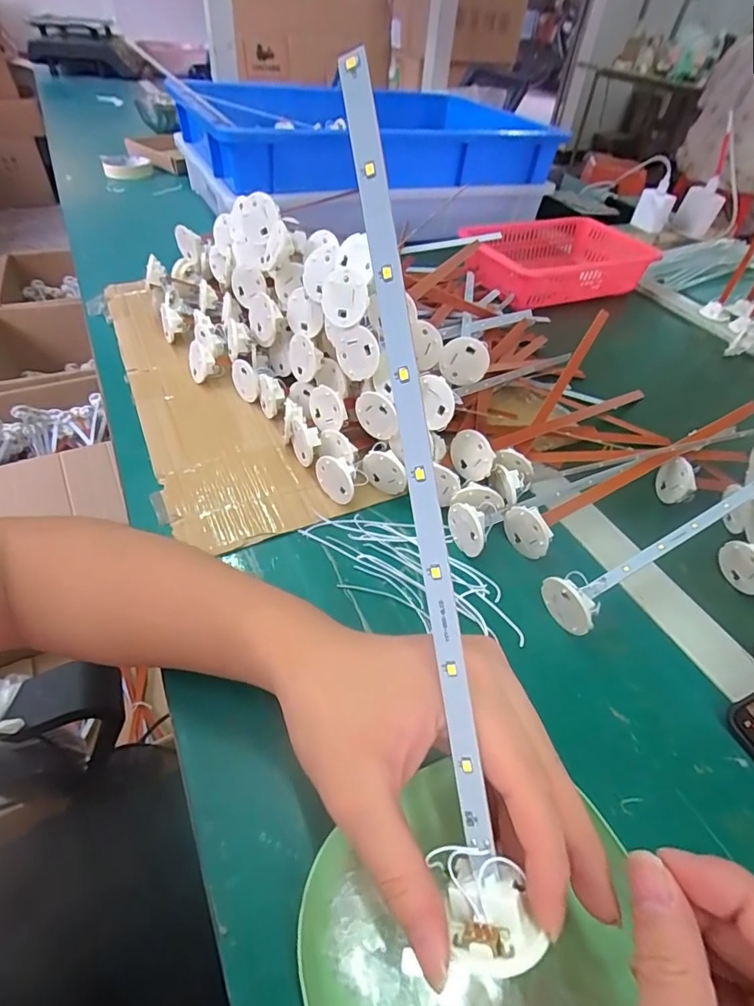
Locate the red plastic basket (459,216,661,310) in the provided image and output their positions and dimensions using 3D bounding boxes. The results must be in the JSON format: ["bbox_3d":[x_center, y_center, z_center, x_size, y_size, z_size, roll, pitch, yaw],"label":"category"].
[{"bbox_3d":[0.252,-0.346,0.706,0.268,0.059,0.166,-14,49,-18],"label":"red plastic basket"}]

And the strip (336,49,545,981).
[{"bbox_3d":[0.016,0.003,0.164,0.024,0.027,0.286,-9,91,-14],"label":"strip"}]

